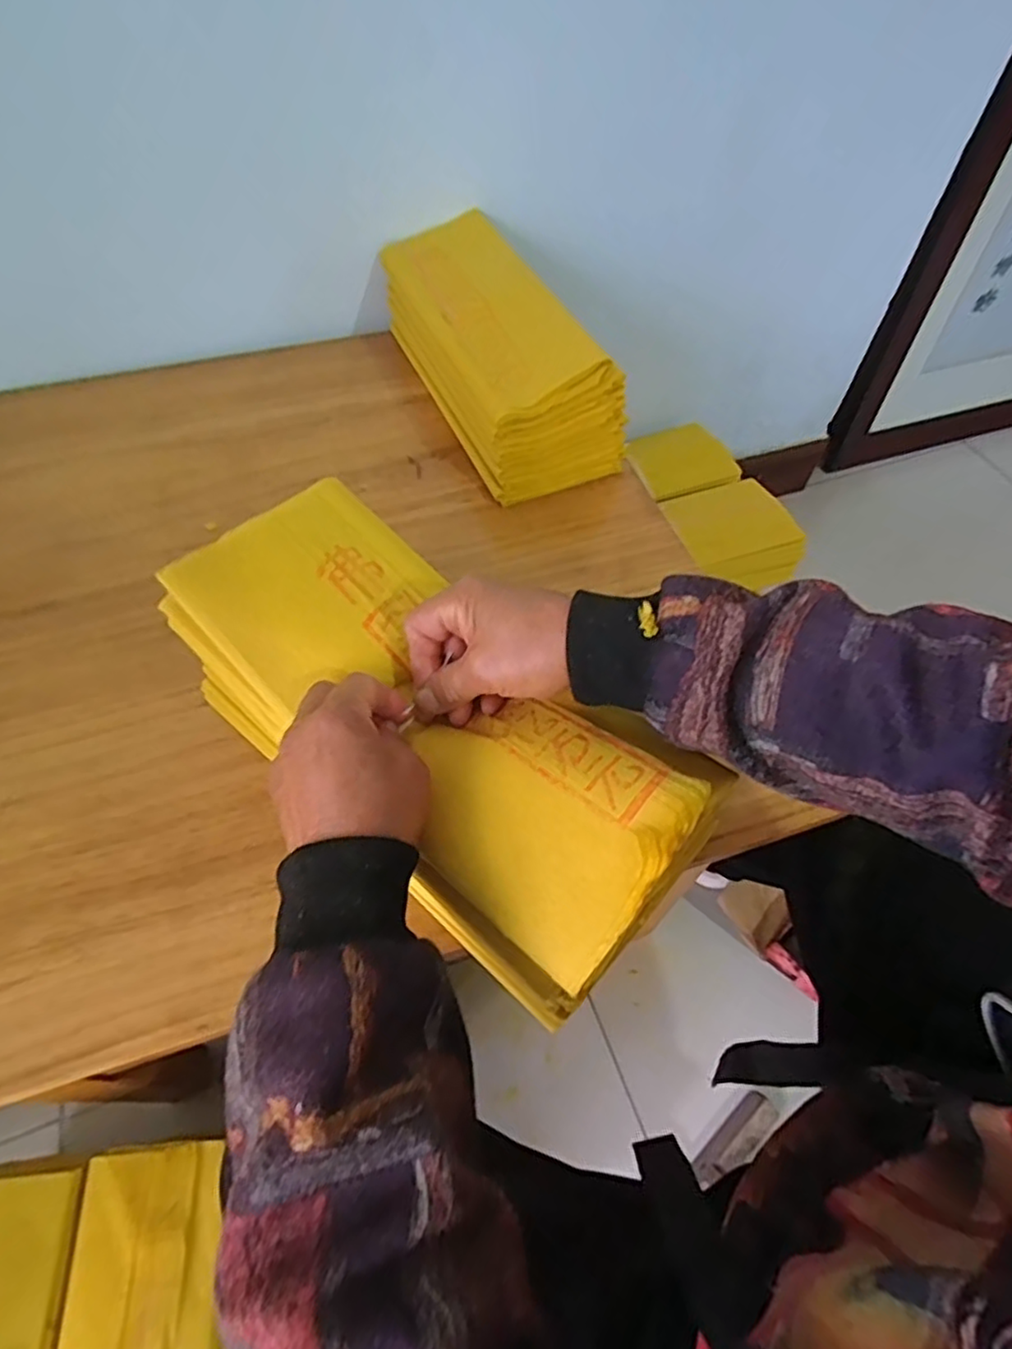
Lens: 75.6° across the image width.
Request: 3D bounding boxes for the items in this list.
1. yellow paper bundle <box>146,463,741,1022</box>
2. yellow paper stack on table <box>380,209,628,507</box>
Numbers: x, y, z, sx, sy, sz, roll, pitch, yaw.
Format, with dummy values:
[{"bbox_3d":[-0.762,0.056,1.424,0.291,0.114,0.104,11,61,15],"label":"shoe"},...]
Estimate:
[{"bbox_3d":[-0.045,0.013,0.349,0.305,0.065,0.140,39,64,21],"label":"yellow paper bundle"},{"bbox_3d":[-0.012,-0.315,0.632,0.127,0.106,0.309,-20,59,-14],"label":"yellow paper stack on table"}]

